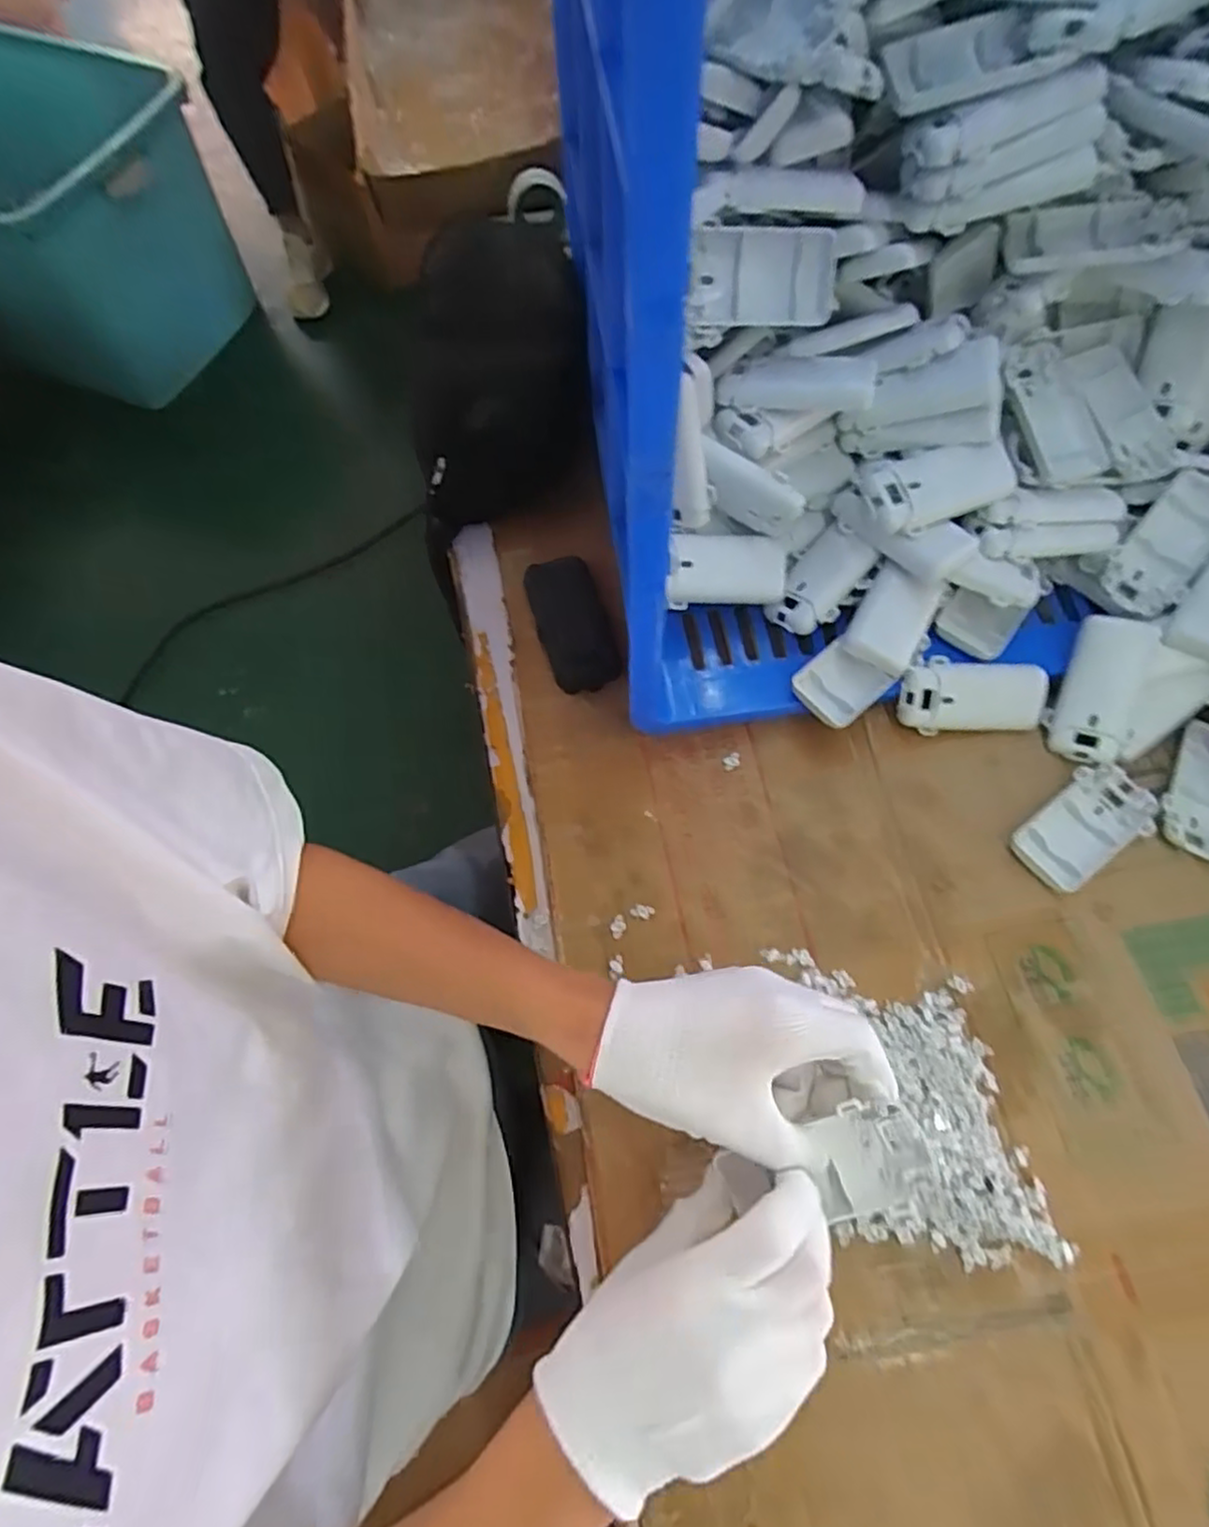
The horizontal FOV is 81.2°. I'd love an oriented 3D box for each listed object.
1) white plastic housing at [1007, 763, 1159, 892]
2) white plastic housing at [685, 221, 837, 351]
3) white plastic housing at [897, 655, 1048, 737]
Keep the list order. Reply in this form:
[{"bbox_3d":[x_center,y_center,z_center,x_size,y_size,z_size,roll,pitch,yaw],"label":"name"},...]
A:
[{"bbox_3d":[0.313,0.041,0.458,0.097,0.016,0.053,-40,69,-14],"label":"white plastic housing"},{"bbox_3d":[0.093,-0.279,0.413,0.091,0.057,0.017,-6,22,-7],"label":"white plastic housing"},{"bbox_3d":[0.251,-0.046,0.485,0.098,0.020,0.050,-3,104,-2],"label":"white plastic housing"}]

